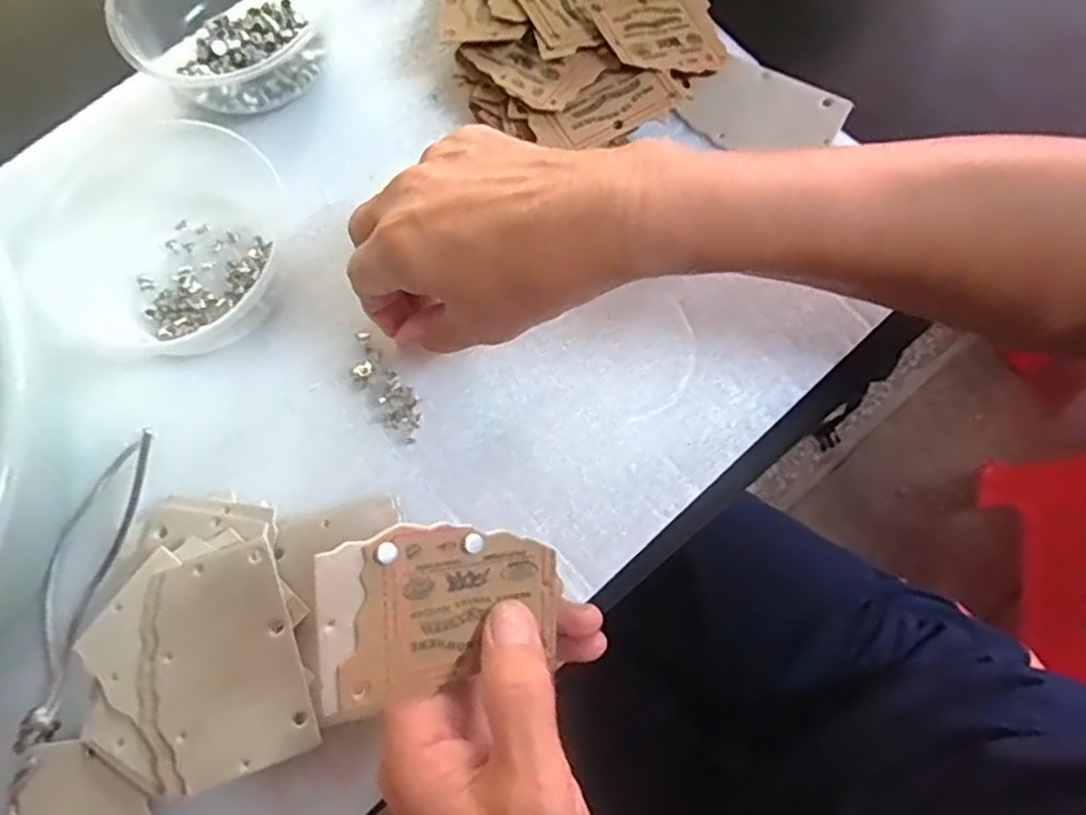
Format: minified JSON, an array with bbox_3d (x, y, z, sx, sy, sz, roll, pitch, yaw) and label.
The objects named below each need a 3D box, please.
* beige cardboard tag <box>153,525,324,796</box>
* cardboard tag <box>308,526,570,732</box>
[{"bbox_3d":[-0.125,0.100,0.282,0.055,0.006,0.083,-18,80,-7],"label":"beige cardboard tag"},{"bbox_3d":[-0.032,0.069,0.244,0.083,0.004,0.057,-3,93,-28],"label":"cardboard tag"}]

